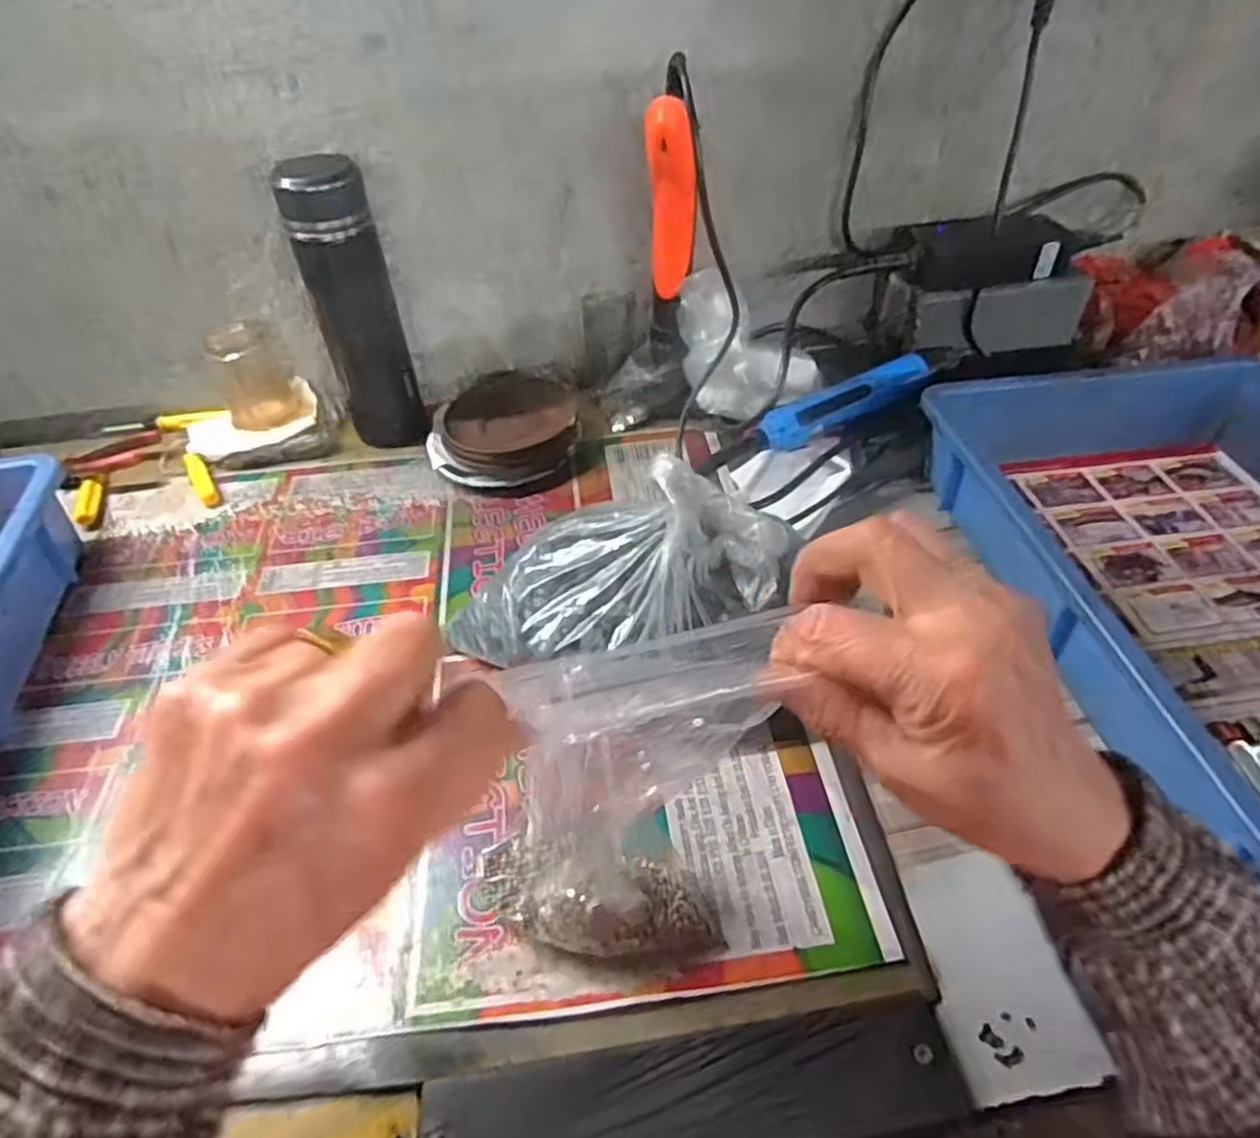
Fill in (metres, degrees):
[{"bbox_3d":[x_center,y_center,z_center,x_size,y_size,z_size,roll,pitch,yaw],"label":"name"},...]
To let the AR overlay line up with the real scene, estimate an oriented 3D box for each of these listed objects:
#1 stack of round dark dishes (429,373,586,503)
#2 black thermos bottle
[{"bbox_3d":[-0.109,-0.126,0.664,0.126,0.035,0.142,-2,44,1],"label":"stack of round dark dishes"},{"bbox_3d":[-0.224,-0.212,0.620,0.067,0.225,0.059,-18,46,-15],"label":"black thermos bottle"}]

